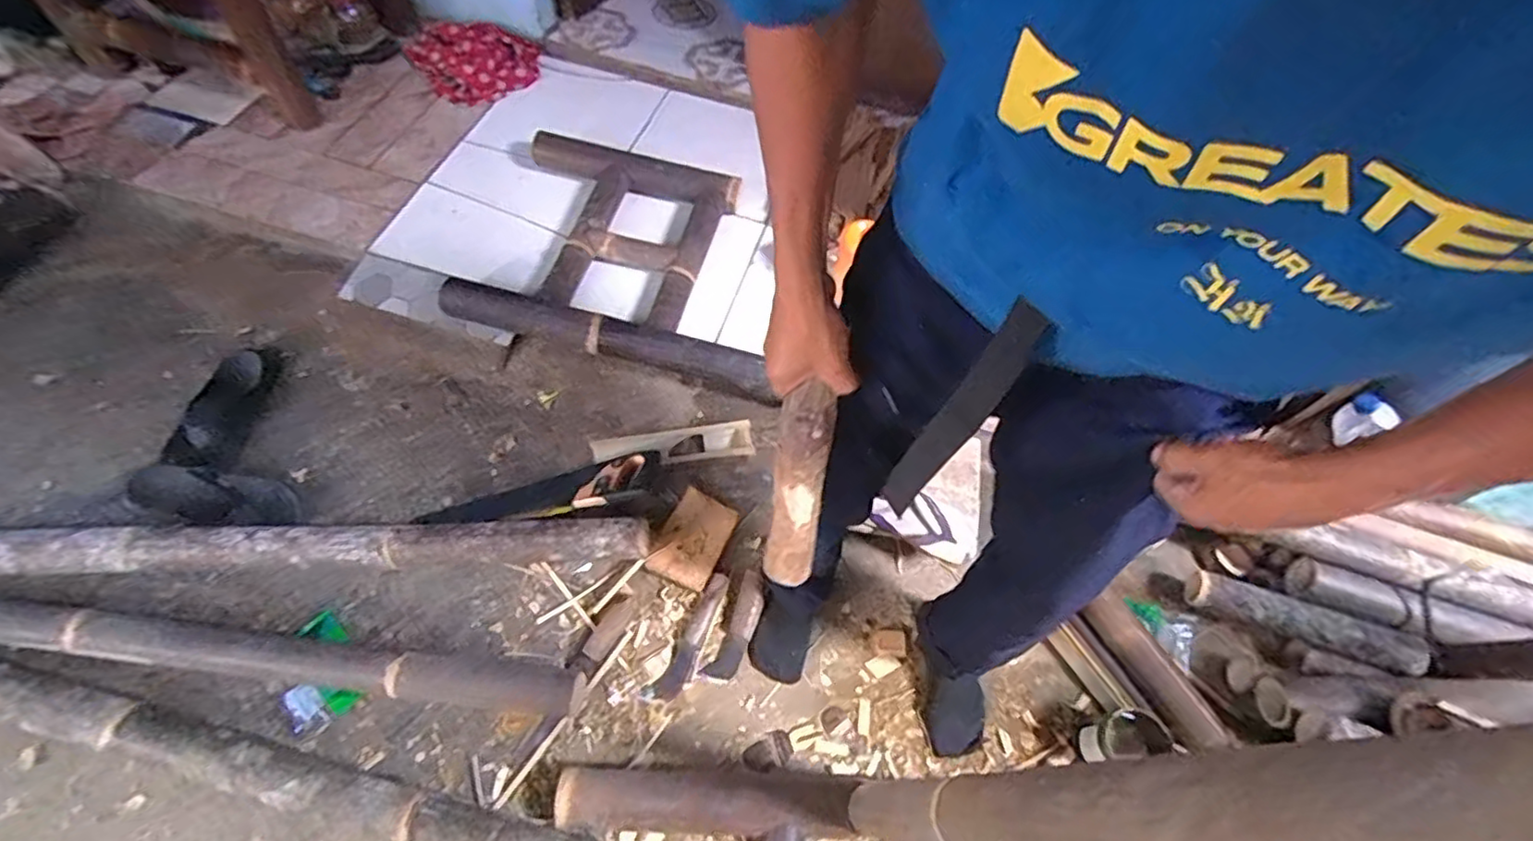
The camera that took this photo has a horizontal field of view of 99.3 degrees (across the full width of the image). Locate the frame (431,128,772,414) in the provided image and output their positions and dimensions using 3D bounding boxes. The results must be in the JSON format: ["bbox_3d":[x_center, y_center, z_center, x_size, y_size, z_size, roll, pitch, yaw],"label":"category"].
[{"bbox_3d":[-0.275,-0.367,1.413,0.675,0.089,0.534,15,70,-1],"label":"frame"}]

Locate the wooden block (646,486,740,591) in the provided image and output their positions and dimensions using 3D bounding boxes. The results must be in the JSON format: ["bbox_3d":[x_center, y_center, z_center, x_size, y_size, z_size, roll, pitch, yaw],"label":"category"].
[{"bbox_3d":[-0.137,0.217,1.194,0.114,0.043,0.171,27,60,11],"label":"wooden block"}]

